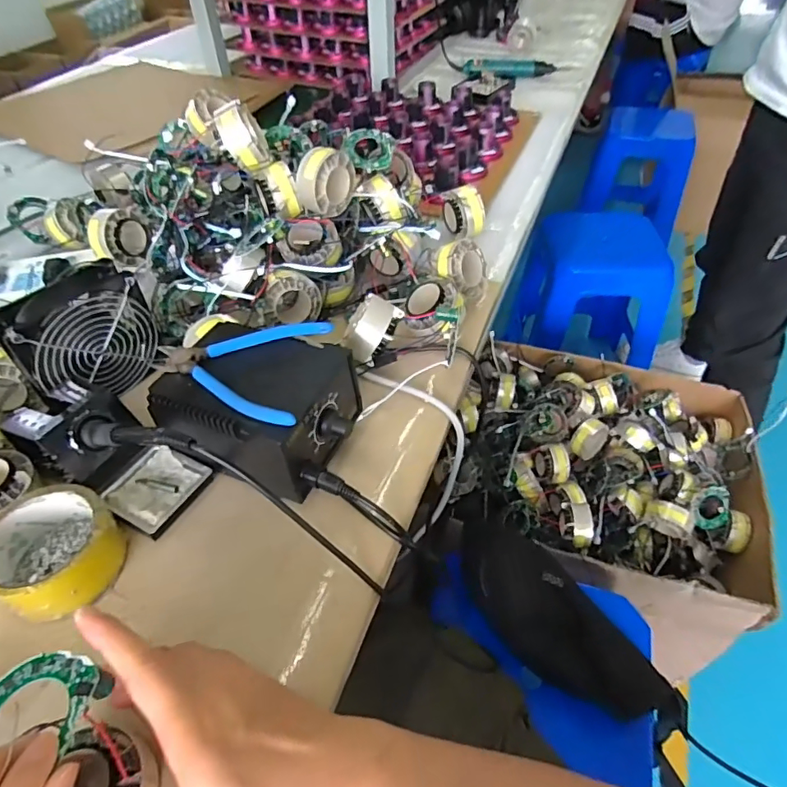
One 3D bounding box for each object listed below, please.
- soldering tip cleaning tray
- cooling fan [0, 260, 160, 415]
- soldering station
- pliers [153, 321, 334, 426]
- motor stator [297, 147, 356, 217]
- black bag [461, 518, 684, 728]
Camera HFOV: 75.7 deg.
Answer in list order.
[{"bbox_3d":[-0.199,0.079,0.427,0.064,0.013,0.072,18,51,18],"label":"soldering tip cleaning tray"},{"bbox_3d":[-0.293,-0.052,0.482,0.056,0.099,0.125,24,53,22],"label":"cooling fan"},{"bbox_3d":[-0.113,0.003,0.441,0.149,0.084,0.121,19,52,19],"label":"soldering station"},{"bbox_3d":[-0.129,-0.025,0.417,0.133,0.012,0.114,7,49,9],"label":"pliers"},{"bbox_3d":[-0.073,-0.232,0.552,0.027,0.064,0.066,30,56,26],"label":"motor stator"},{"bbox_3d":[0.185,0.272,0.584,0.295,0.083,0.099,42,60,12],"label":"black bag"}]

